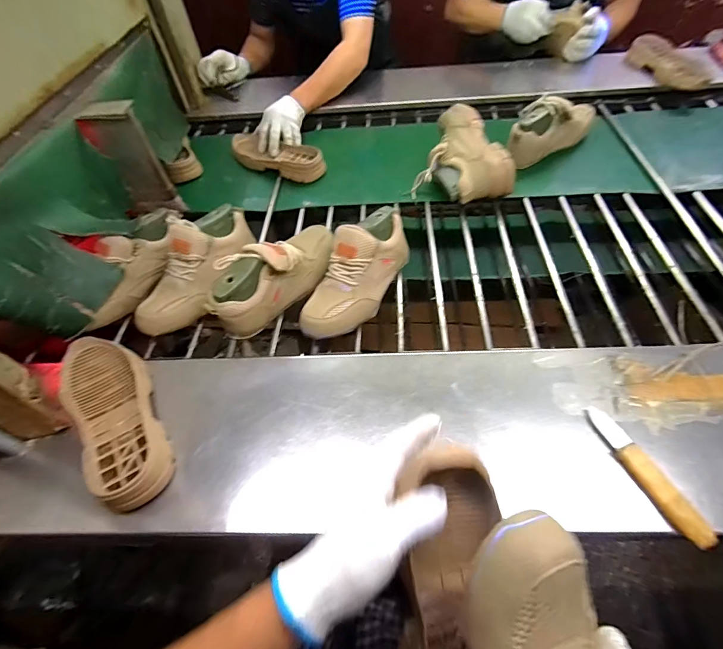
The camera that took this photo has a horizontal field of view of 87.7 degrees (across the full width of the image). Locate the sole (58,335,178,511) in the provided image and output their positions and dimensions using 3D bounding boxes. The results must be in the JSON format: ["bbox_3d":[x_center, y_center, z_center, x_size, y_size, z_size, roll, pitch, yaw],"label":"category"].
[{"bbox_3d":[-0.328,0.111,0.501,0.097,0.042,0.266,-35,60,-20],"label":"sole"}]

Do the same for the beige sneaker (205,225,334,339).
[{"bbox_3d":[-0.143,-0.092,0.630,0.082,0.106,0.253,32,62,23],"label":"beige sneaker"}]

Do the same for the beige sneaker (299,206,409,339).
[{"bbox_3d":[-0.003,-0.085,0.620,0.097,0.099,0.254,27,74,21],"label":"beige sneaker"}]

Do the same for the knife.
[{"bbox_3d":[0.321,0.165,0.429,0.025,0.027,0.163,-21,56,-11],"label":"knife"}]

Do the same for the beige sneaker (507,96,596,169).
[{"bbox_3d":[0.431,-0.449,0.853,0.253,0.111,0.078,-28,58,-16],"label":"beige sneaker"}]

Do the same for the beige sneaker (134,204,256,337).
[{"bbox_3d":[-0.292,-0.100,0.648,0.092,0.092,0.265,21,72,17],"label":"beige sneaker"}]

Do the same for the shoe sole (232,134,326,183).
[{"bbox_3d":[-0.210,-0.404,0.916,0.267,0.046,0.087,22,59,18],"label":"shoe sole"}]

